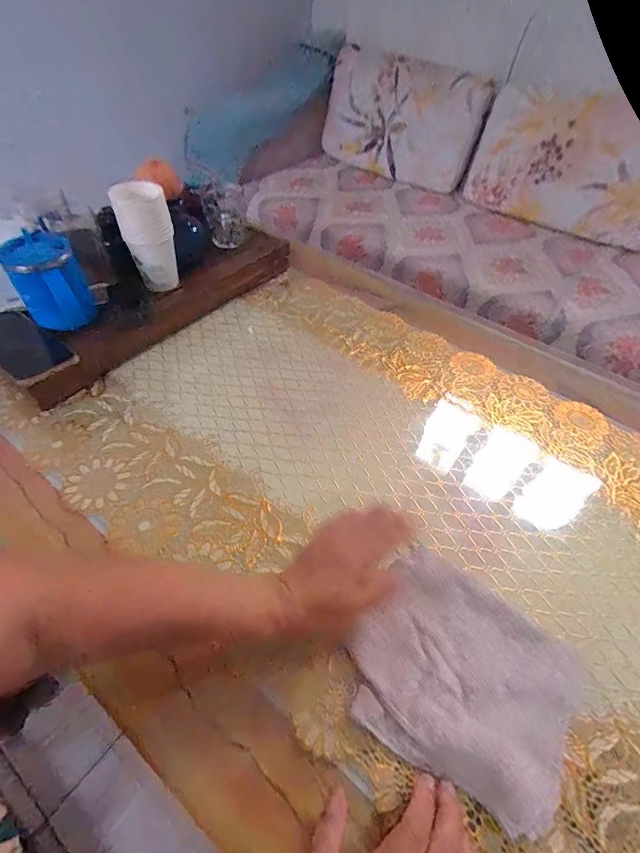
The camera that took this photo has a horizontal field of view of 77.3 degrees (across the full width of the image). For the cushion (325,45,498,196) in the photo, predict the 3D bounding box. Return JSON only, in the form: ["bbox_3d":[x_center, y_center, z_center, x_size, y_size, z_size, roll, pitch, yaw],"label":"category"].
[{"bbox_3d":[0.283,-1.070,1.412,0.547,0.336,0.120,23,32,15],"label":"cushion"}]

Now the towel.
[{"bbox_3d":[0.130,0.222,0.364,0.183,0.022,0.168,32,55,20],"label":"towel"}]

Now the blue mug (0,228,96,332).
[{"bbox_3d":[-0.371,-0.197,0.550,0.080,0.096,0.106,-26,57,-24],"label":"blue mug"}]

